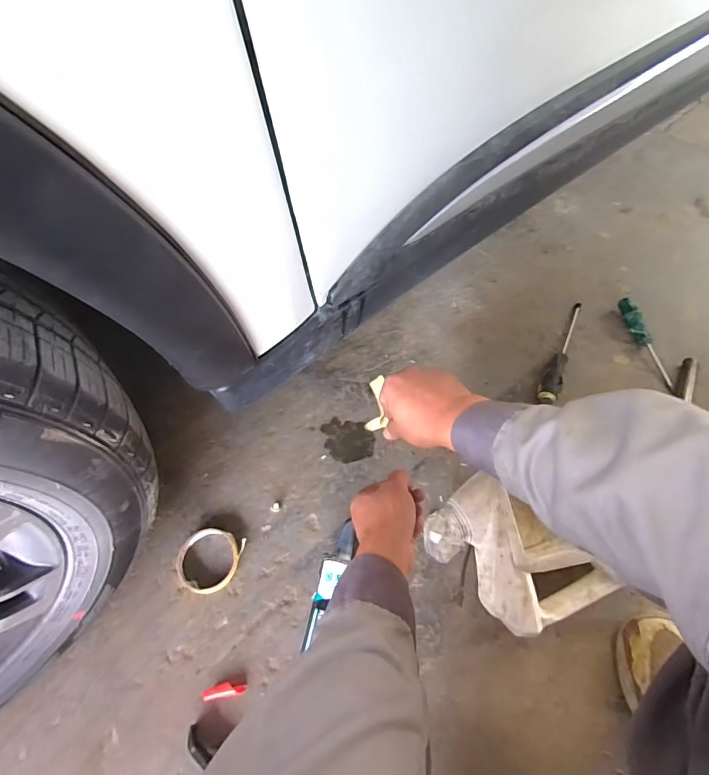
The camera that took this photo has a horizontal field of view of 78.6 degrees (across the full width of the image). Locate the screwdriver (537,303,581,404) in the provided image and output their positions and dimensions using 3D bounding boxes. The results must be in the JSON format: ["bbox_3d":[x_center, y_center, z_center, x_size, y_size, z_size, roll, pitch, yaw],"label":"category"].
[{"bbox_3d":[0.381,-0.072,0.786,0.031,0.034,0.263,27,63,14],"label":"screwdriver"}]

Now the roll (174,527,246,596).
[{"bbox_3d":[-0.203,0.237,0.597,0.081,0.015,0.083,0,60,-1],"label":"roll"}]

